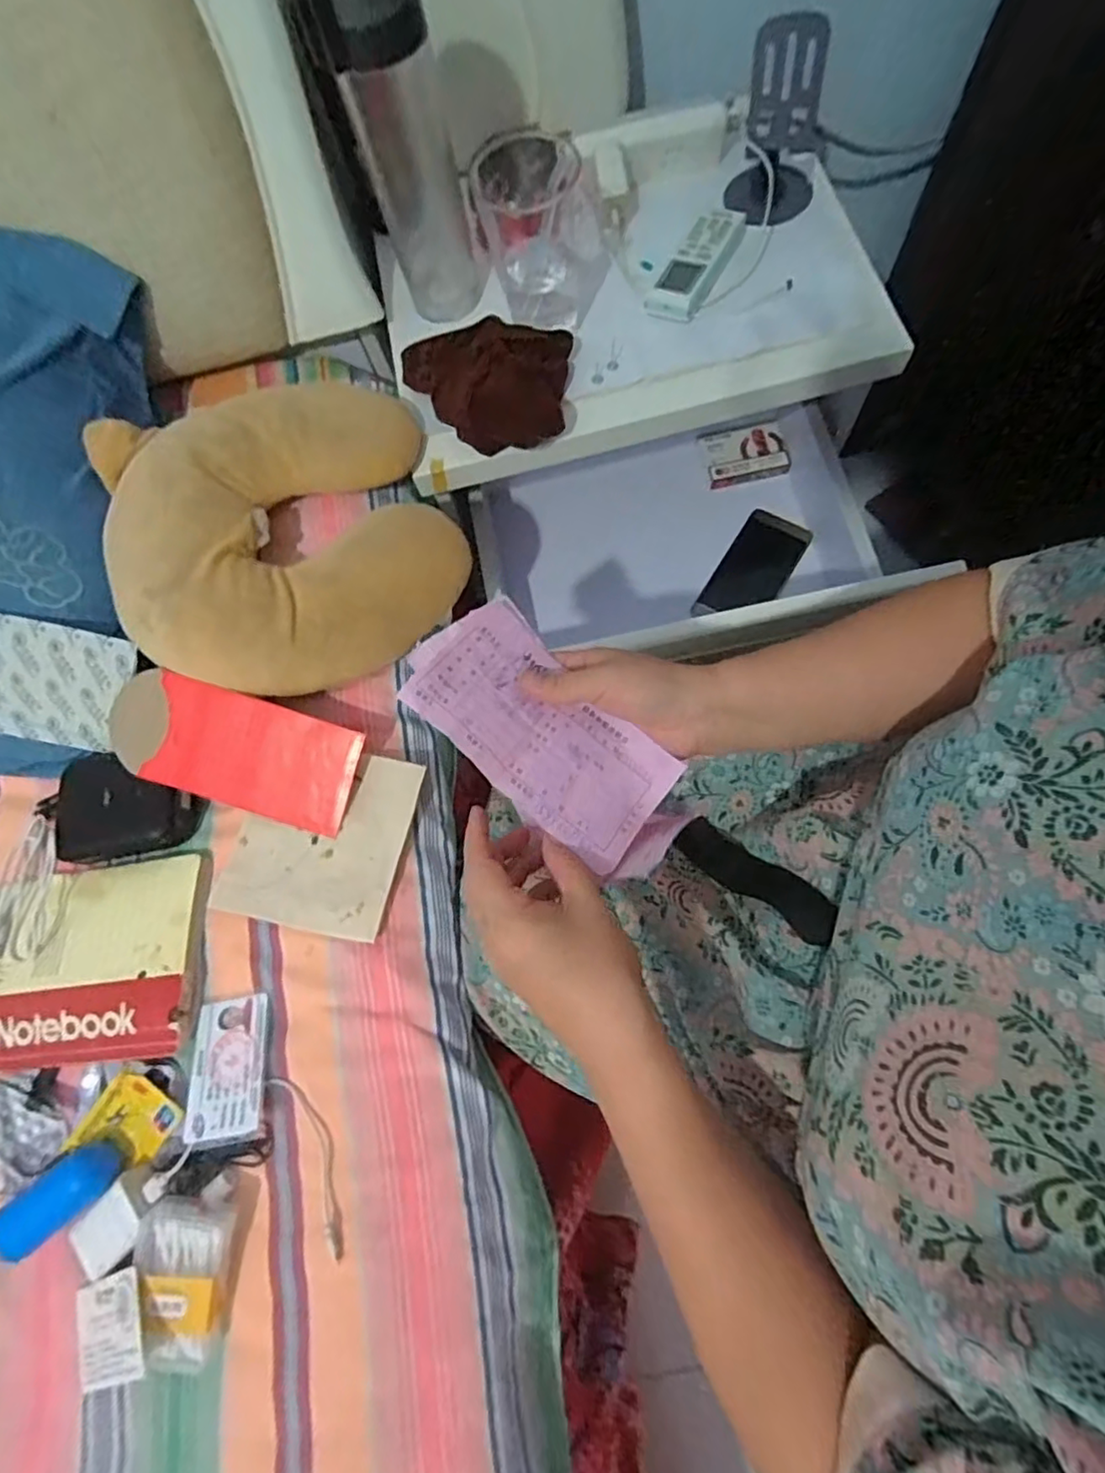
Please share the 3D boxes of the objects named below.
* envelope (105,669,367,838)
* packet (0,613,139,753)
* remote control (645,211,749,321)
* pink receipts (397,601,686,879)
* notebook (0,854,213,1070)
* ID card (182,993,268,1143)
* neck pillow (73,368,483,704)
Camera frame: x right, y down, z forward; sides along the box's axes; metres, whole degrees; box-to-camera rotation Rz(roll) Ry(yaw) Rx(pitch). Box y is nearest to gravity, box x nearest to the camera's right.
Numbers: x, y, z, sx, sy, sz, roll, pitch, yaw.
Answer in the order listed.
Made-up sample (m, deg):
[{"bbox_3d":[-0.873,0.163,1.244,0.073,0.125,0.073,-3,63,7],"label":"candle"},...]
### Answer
[{"bbox_3d":[-0.244,0.010,0.474,0.182,0.006,0.085,18,96,-6],"label":"envelope"},{"bbox_3d":[-0.389,-0.038,0.487,0.125,0.008,0.098,11,107,0],"label":"packet"},{"bbox_3d":[0.134,-0.433,0.568,0.046,0.026,0.128,28,78,14],"label":"remote control"},{"bbox_3d":[0.000,0.001,0.380,0.188,0.034,0.090,42,80,-2],"label":"pink receipts"},{"bbox_3d":[-0.356,0.168,0.463,0.196,0.011,0.138,-8,68,8],"label":"notebook"},{"bbox_3d":[-0.226,0.228,0.429,0.054,0.005,0.085,-12,61,3],"label":"ID card"},{"bbox_3d":[-0.219,-0.172,0.509,0.255,0.067,0.267,0,75,2],"label":"neck pillow"}]

